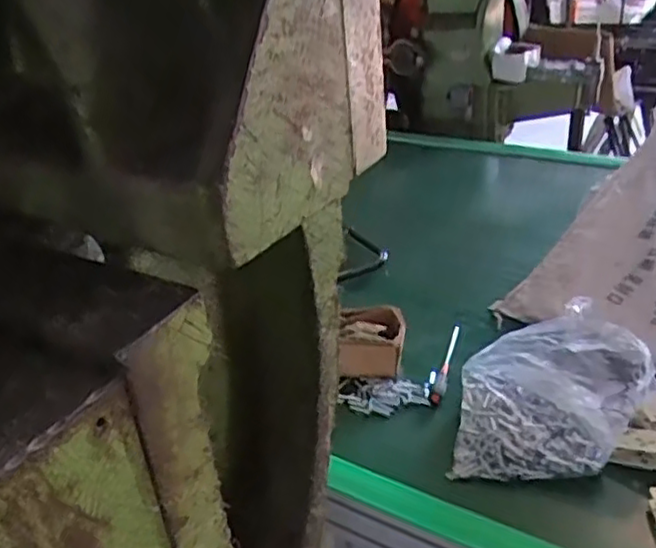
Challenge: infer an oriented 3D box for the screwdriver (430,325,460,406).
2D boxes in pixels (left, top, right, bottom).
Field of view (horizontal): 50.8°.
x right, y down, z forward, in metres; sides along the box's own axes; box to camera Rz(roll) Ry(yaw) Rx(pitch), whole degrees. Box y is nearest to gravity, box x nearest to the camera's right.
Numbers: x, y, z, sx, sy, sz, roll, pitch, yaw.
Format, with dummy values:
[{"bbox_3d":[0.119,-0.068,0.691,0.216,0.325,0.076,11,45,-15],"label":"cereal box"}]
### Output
[{"bbox_3d":[0.169,0.120,0.959,0.017,0.012,0.179,6,32,19],"label":"screwdriver"}]

